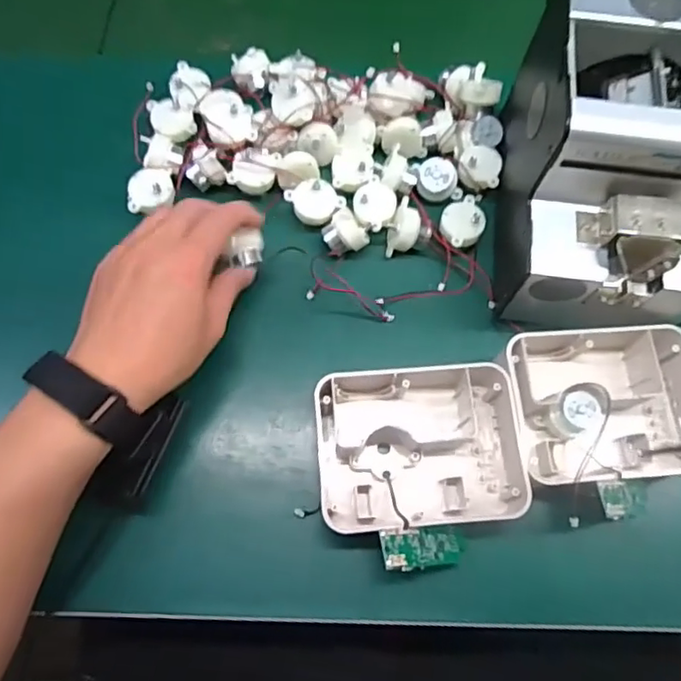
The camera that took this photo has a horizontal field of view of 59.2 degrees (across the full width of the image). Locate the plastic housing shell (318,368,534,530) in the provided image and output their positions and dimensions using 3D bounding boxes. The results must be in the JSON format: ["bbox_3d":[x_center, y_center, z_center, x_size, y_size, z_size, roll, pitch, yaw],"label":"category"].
[{"bbox_3d":[0.050,0.069,0.396,0.128,0.045,0.103,-6,69,-4],"label":"plastic housing shell"}]

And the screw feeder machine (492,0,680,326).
[{"bbox_3d":[0.186,-0.115,0.393,0.125,0.128,0.171,6,69,1],"label":"screw feeder machine"}]

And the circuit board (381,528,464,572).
[{"bbox_3d":[0.052,0.126,0.364,0.064,0.009,0.023,9,64,-35],"label":"circuit board"}]

